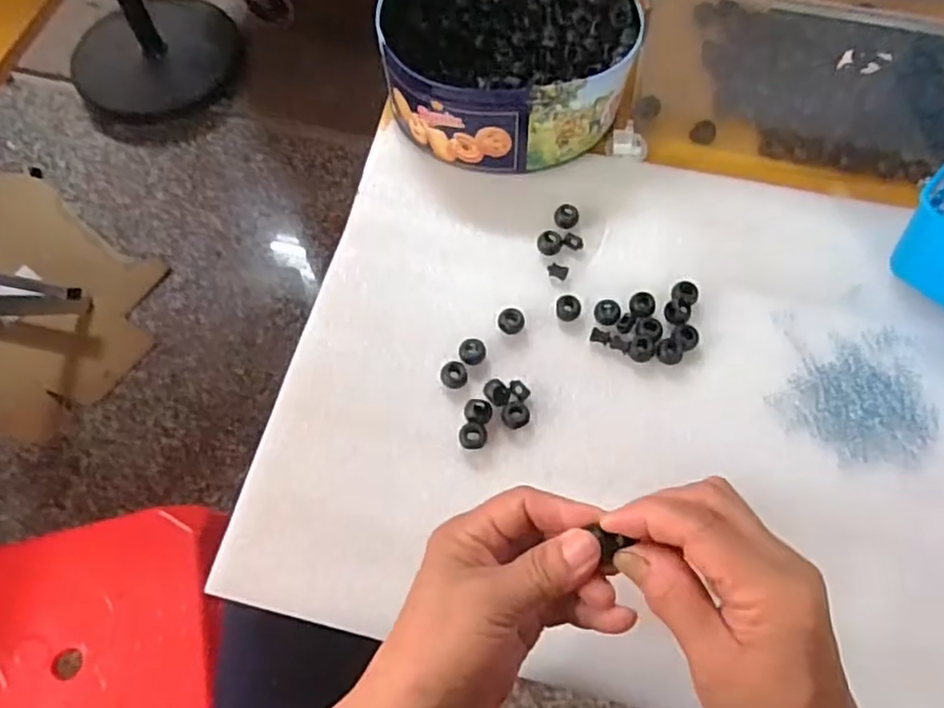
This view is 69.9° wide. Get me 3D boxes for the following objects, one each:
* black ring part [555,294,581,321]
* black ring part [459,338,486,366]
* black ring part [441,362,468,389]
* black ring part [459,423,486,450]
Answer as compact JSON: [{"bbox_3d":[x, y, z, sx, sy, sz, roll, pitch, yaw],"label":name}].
[{"bbox_3d":[0.067,-0.033,0.464,0.017,0.010,0.018,-1,65,3],"label":"black ring part"},{"bbox_3d":[0.001,-0.001,0.454,0.018,0.008,0.017,0,65,1],"label":"black ring part"},{"bbox_3d":[-0.012,0.014,0.444,0.017,0.009,0.017,0,65,1],"label":"black ring part"},{"bbox_3d":[0.001,0.052,0.429,0.017,0.010,0.014,1,65,1],"label":"black ring part"}]

